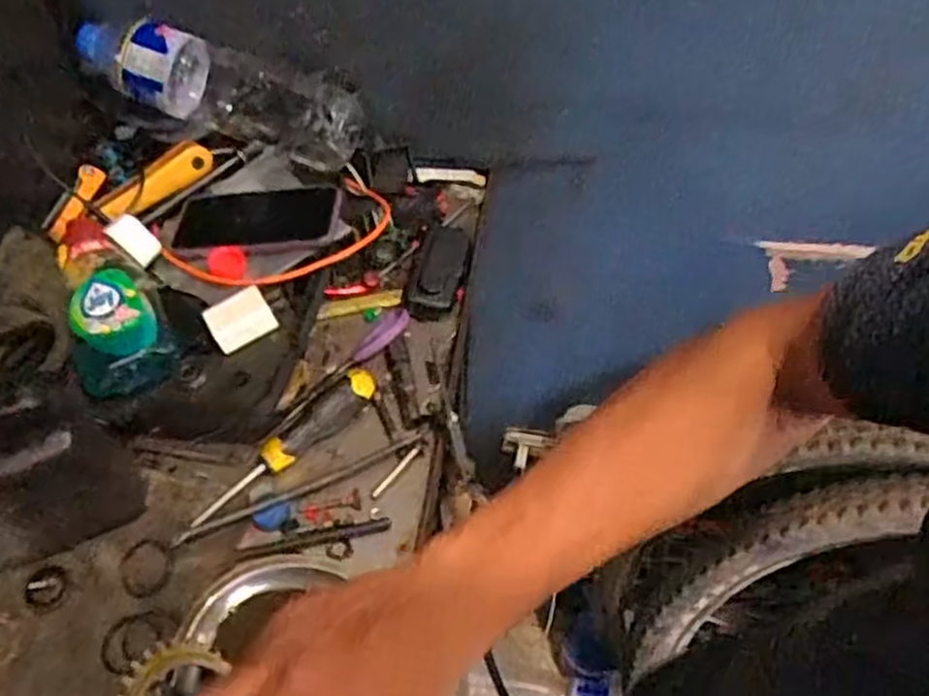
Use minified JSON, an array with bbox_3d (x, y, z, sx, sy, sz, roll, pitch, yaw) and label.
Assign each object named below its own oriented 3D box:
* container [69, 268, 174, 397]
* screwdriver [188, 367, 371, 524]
[{"bbox_3d":[-0.276,-0.015,0.623,0.074,0.054,0.090,-13,53,-11],"label":"container"},{"bbox_3d":[-0.149,0.078,0.647,0.034,0.025,0.181,38,60,25],"label":"screwdriver"}]

